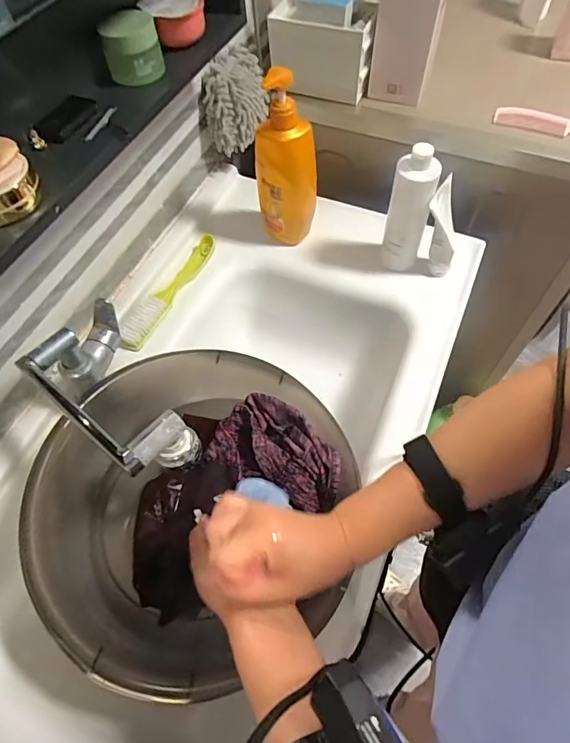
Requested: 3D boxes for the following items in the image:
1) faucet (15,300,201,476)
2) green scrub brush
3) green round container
[{"bbox_3d":[-0.204,0.025,0.529,0.107,0.113,0.255,-33,64,-15],"label":"faucet"},{"bbox_3d":[-0.179,-0.133,0.730,0.033,0.041,0.244,22,64,14],"label":"green scrub brush"},{"bbox_3d":[-0.171,-0.366,0.517,0.051,0.053,0.051,-1,60,2],"label":"green round container"}]

